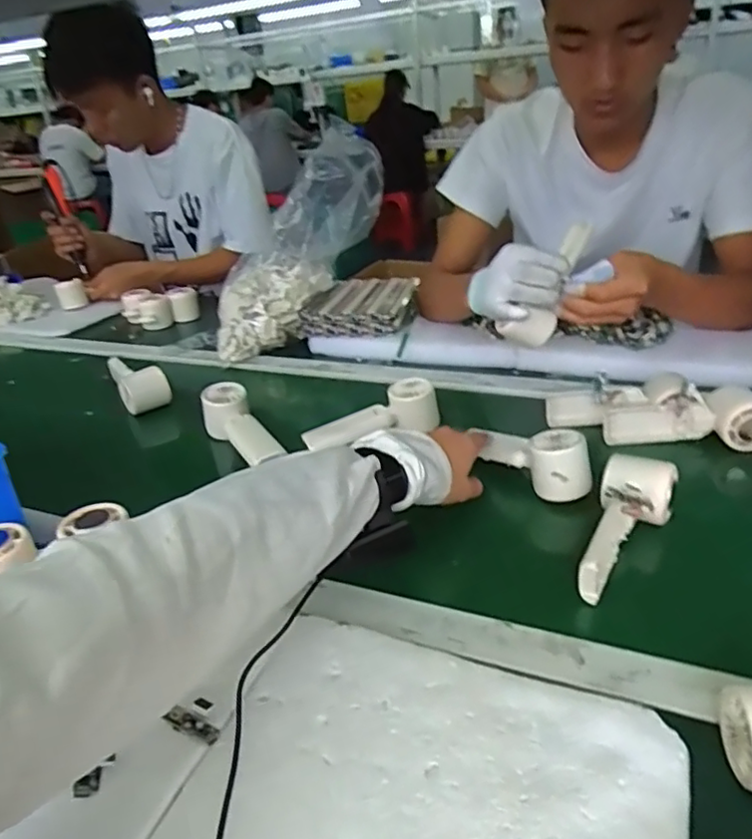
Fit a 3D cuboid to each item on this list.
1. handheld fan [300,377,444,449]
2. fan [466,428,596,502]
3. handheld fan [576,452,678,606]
[{"bbox_3d":[0.000,-0.005,0.762,0.152,0.051,0.049,-20,30,4],"label":"handheld fan"},{"bbox_3d":[0.167,0.037,0.628,0.052,0.054,0.116,-23,27,-28],"label":"fan"},{"bbox_3d":[0.204,0.086,0.527,0.055,0.069,0.153,19,50,35],"label":"handheld fan"}]

